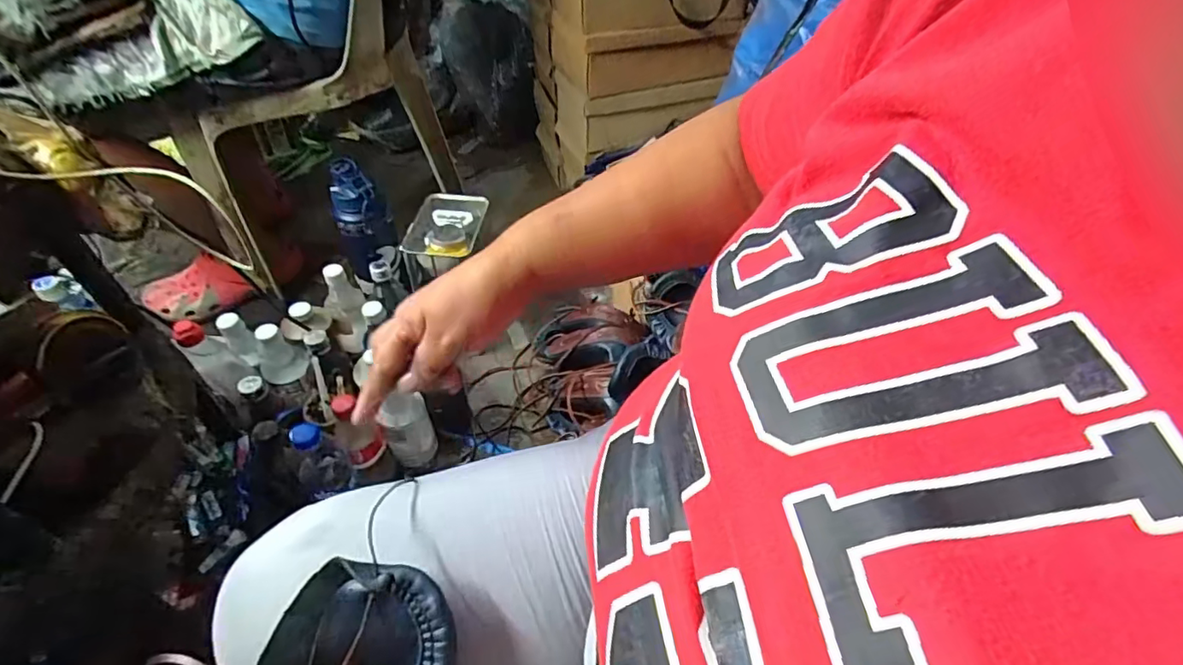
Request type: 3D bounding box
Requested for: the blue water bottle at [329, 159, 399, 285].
[{"bbox_3d":[-0.366,-0.173,0.901,0.082,0.187,0.075,-14,50,-15],"label":"blue water bottle"}]

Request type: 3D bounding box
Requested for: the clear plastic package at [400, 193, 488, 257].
[{"bbox_3d":[-0.228,-0.174,0.881,0.098,0.016,0.155,6,48,3],"label":"clear plastic package"}]

